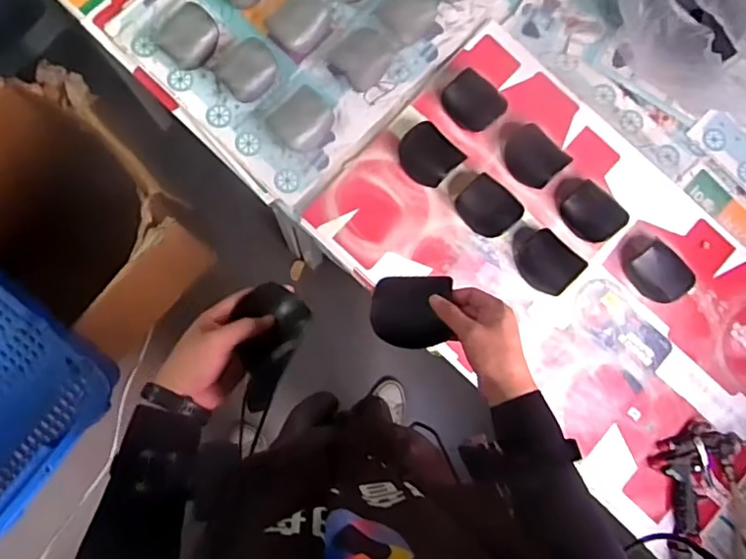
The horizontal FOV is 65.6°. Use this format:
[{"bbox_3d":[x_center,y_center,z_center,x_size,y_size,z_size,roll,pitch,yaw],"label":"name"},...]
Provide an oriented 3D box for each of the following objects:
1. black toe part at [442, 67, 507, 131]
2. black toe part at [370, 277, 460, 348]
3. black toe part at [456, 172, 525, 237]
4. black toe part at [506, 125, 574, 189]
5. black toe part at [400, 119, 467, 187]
[{"bbox_3d":[0.159,-0.286,0.925,0.084,0.033,0.098,-44,87,-9],"label":"black toe part"},{"bbox_3d":[0.046,0.036,0.668,0.092,0.022,0.082,-1,81,-5],"label":"black toe part"},{"bbox_3d":[0.184,-0.114,0.900,0.091,0.030,0.091,44,80,3],"label":"black toe part"},{"bbox_3d":[0.255,-0.197,0.916,0.091,0.033,0.078,45,80,3],"label":"black toe part"},{"bbox_3d":[0.085,-0.195,0.902,0.080,0.029,0.093,-42,87,-9],"label":"black toe part"}]

